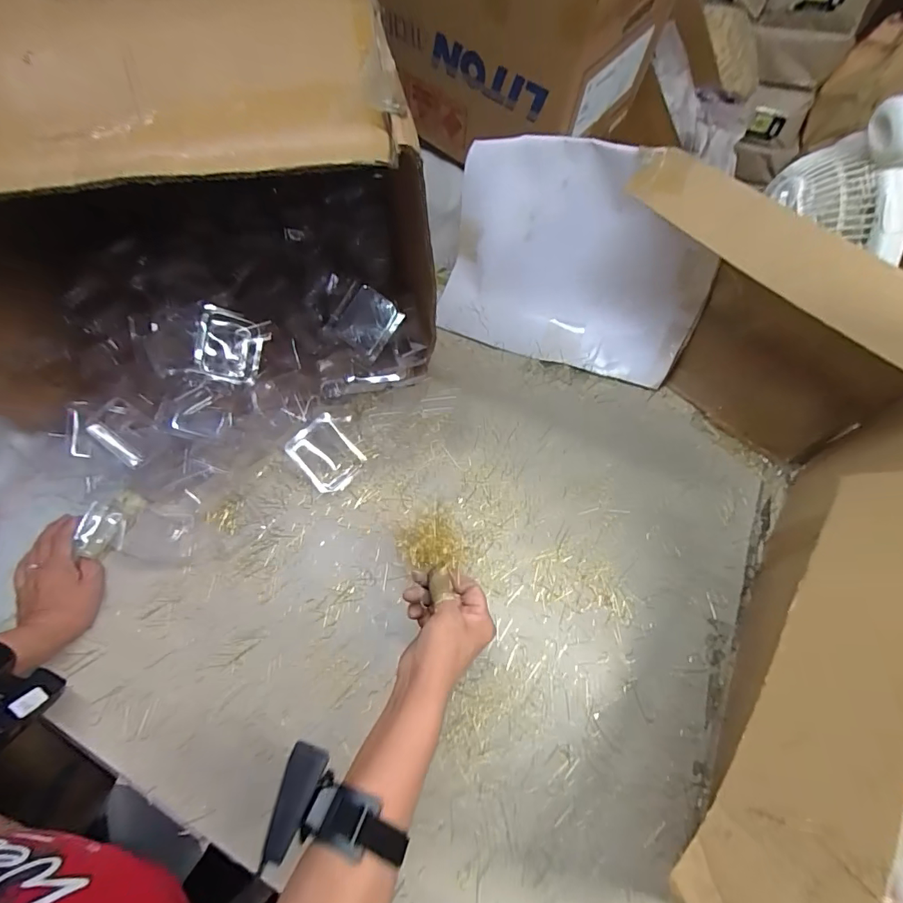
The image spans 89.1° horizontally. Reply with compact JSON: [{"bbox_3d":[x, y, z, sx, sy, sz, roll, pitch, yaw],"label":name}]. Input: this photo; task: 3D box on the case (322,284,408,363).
[{"bbox_3d":[-0.113,-0.166,0.591,0.075,0.011,0.081,36,110,-11],"label":"case"}]

